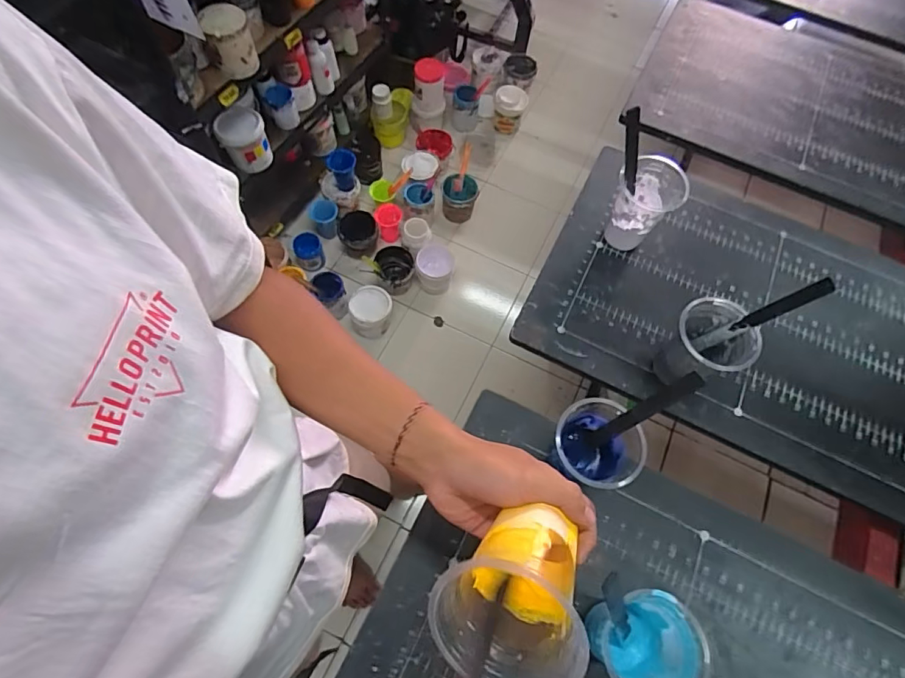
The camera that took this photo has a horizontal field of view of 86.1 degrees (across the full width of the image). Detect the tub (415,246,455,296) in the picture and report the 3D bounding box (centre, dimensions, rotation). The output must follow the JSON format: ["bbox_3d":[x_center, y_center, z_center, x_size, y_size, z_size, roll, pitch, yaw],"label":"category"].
[{"bbox_3d":[-0.057,-0.215,1.542,0.115,0.111,0.113,1,67,-2],"label":"tub"}]

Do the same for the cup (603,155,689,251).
[{"bbox_3d":[0.262,-0.187,0.678,0.079,0.105,0.076,1,67,-2],"label":"cup"}]

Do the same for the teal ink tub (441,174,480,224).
[{"bbox_3d":[0.026,-0.490,1.697,0.126,0.107,0.139,-3,66,-5],"label":"teal ink tub"}]

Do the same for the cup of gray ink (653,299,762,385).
[{"bbox_3d":[0.299,0.013,0.592,0.080,0.110,0.084,1,66,-3],"label":"cup of gray ink"}]

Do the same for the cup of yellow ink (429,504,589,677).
[{"bbox_3d":[0.041,0.158,0.312,0.090,0.095,0.101,0,25,18],"label":"cup of yellow ink"}]

